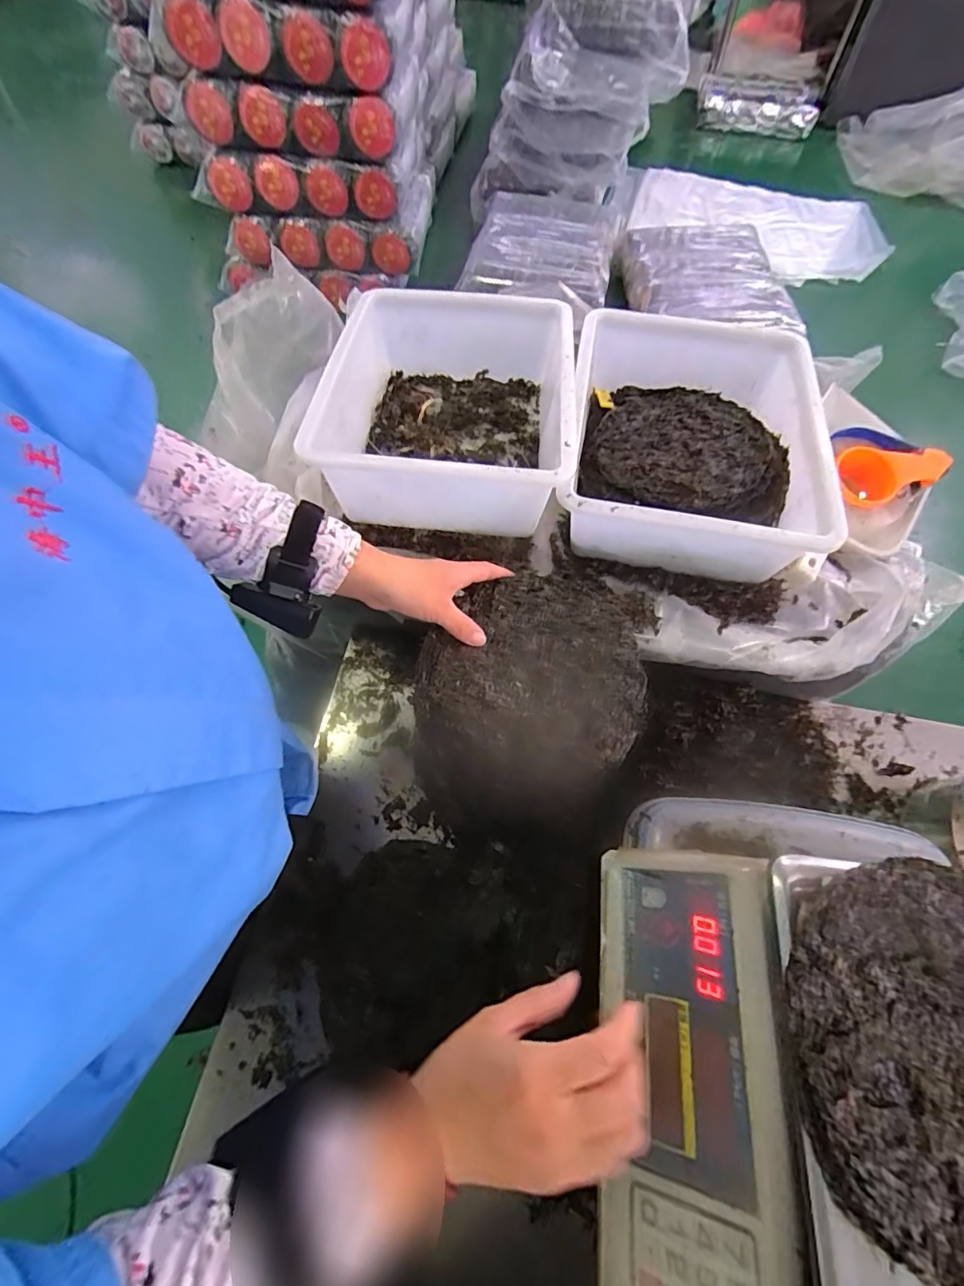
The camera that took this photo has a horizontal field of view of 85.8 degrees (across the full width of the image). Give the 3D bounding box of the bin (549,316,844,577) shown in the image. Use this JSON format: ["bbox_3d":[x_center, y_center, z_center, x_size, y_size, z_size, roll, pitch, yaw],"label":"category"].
[{"bbox_3d":[0.249,-0.245,0.620,0.270,0.100,0.360,11,64,5],"label":"bin"}]

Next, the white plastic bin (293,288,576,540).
[{"bbox_3d":[-0.041,-0.298,0.645,0.284,0.137,0.362,4,63,1],"label":"white plastic bin"}]

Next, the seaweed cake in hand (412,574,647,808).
[{"bbox_3d":[0.042,0.035,0.472,0.198,0.019,0.208,-1,63,-1],"label":"seaweed cake in hand"}]

